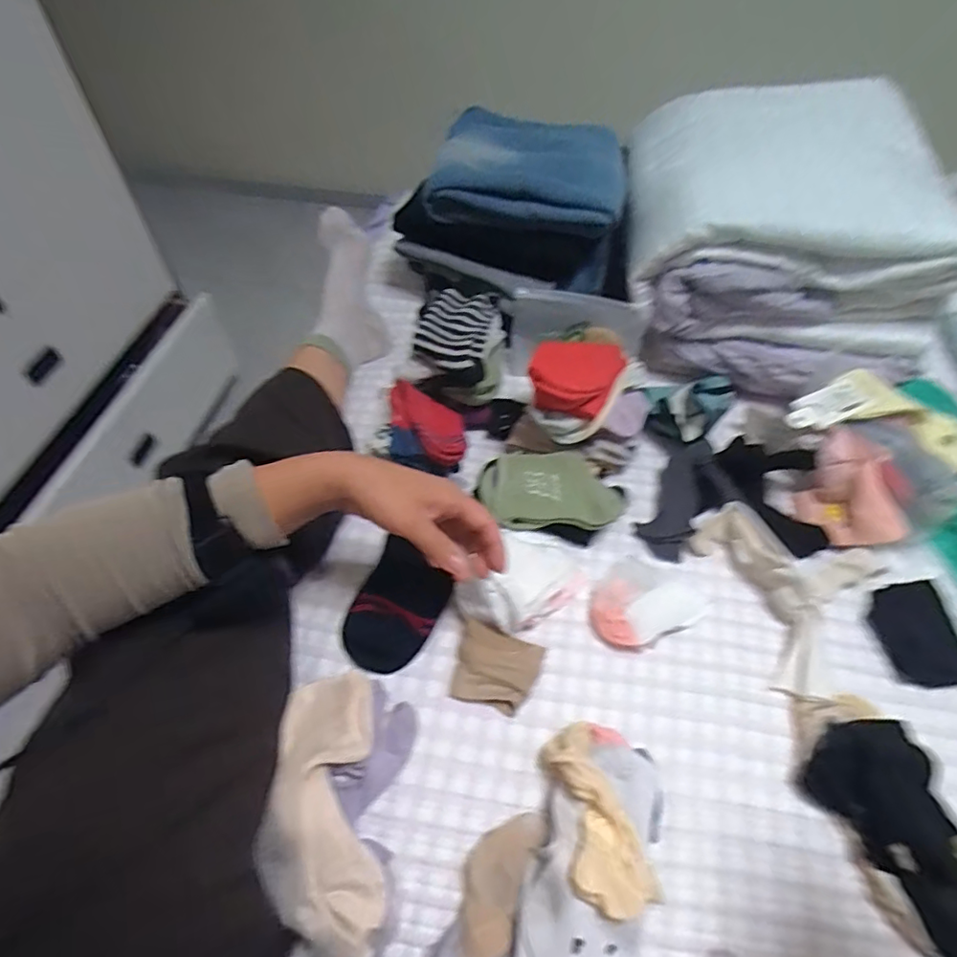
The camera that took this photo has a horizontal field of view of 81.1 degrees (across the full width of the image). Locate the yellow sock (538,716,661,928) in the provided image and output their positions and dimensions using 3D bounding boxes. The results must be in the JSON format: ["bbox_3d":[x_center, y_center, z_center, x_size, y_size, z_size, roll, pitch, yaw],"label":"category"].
[{"bbox_3d":[0.086,0.254,0.423,0.061,0.050,0.129,-11,42,-10],"label":"yellow sock"}]

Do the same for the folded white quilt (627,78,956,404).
[{"bbox_3d":[0.384,-0.327,0.744,0.364,0.196,0.410,6,54,3],"label":"folded white quilt"}]

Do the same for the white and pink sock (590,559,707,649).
[{"bbox_3d":[0.159,0.116,0.547,0.105,0.030,0.080,-21,57,-16],"label":"white and pink sock"}]

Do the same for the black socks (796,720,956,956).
[{"bbox_3d":[0.335,0.263,0.424,0.082,0.069,0.152,-24,58,-18],"label":"black socks"}]

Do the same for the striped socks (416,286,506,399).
[{"bbox_3d":[-0.020,-0.167,0.667,0.084,0.057,0.153,13,54,8],"label":"striped socks"}]

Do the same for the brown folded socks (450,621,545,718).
[{"bbox_3d":[0.016,0.172,0.506,0.072,0.028,0.063,16,55,10],"label":"brown folded socks"}]

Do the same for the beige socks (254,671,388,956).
[{"bbox_3d":[-0.120,0.253,0.430,0.085,0.051,0.194,-8,54,-7],"label":"beige socks"}]

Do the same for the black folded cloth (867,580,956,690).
[{"bbox_3d":[0.430,0.149,0.543,0.082,0.018,0.098,-3,54,-4],"label":"black folded cloth"}]

